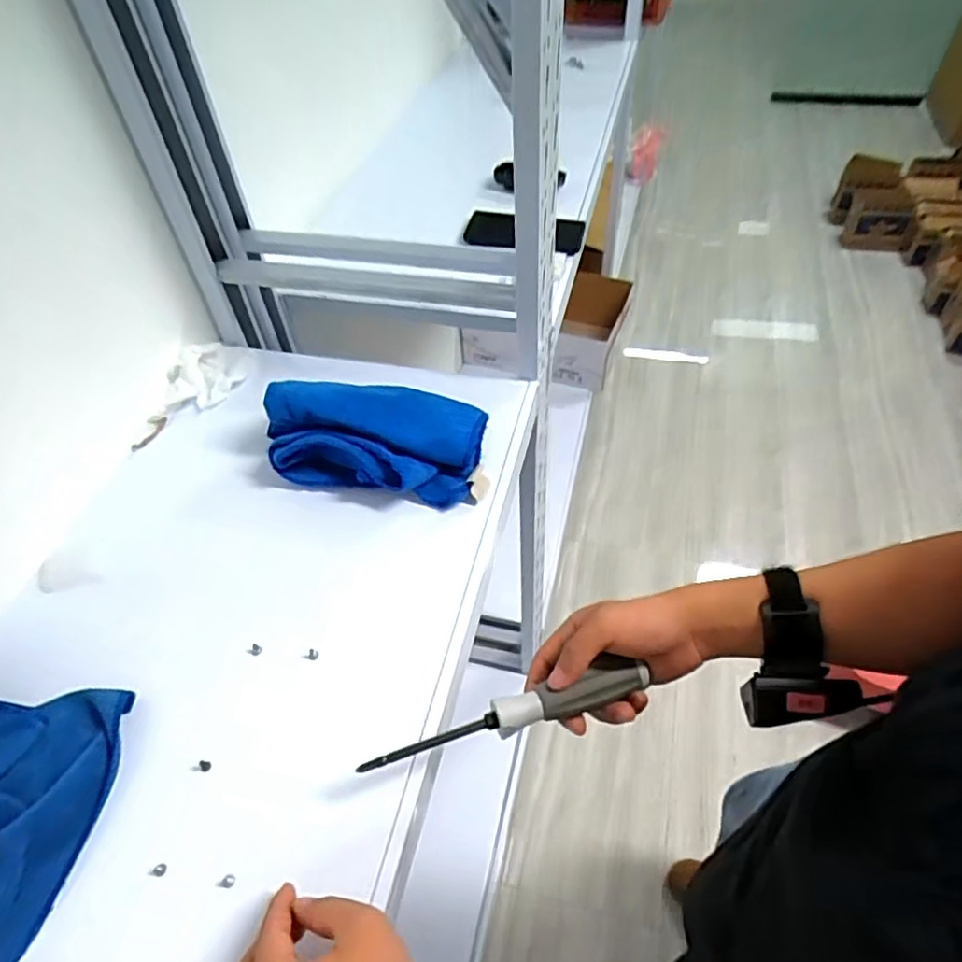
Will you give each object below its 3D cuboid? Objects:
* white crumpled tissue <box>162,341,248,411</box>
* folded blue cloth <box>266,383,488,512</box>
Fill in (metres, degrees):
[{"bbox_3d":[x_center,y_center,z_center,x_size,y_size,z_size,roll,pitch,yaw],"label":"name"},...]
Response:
[{"bbox_3d":[-0.315,-0.123,0.720,0.102,0.034,0.082,-29,55,-20],"label":"white crumpled tissue"},{"bbox_3d":[-0.105,-0.043,0.622,0.207,0.072,0.110,6,51,8],"label":"folded blue cloth"}]

